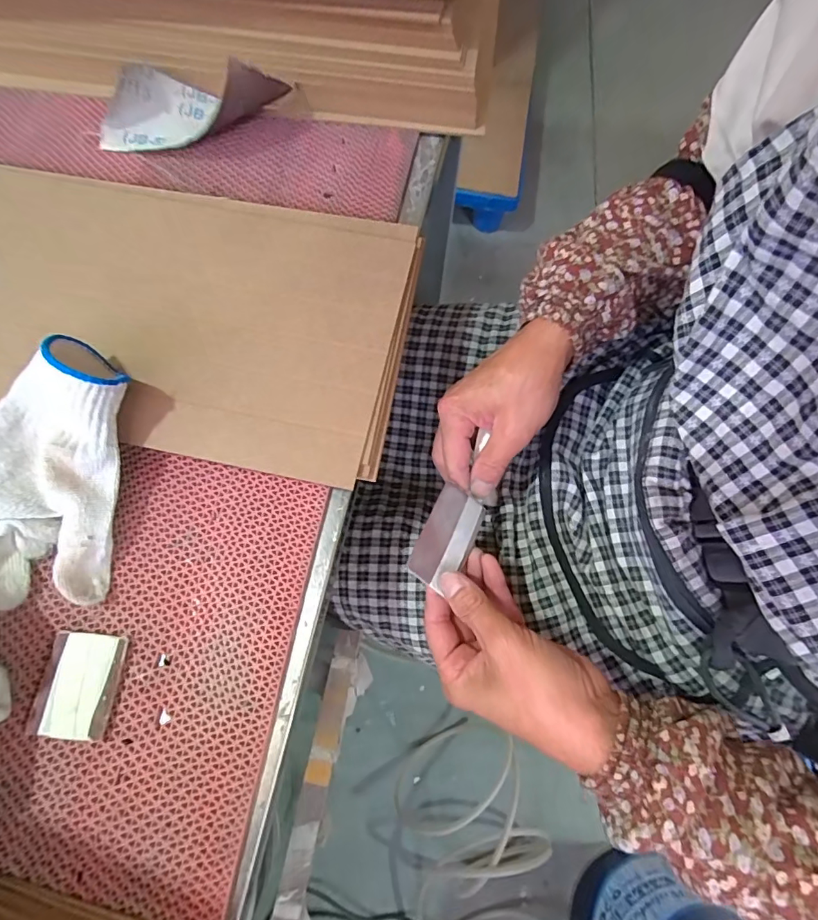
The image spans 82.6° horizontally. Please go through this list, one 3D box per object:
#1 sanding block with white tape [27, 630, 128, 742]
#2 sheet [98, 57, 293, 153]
[{"bbox_3d":[-0.198,0.134,0.278,0.042,0.011,0.056,5,72,0],"label":"sanding block with white tape"},{"bbox_3d":[-0.191,-0.314,0.396,0.167,0.073,0.067,2,75,0],"label":"sheet"}]

